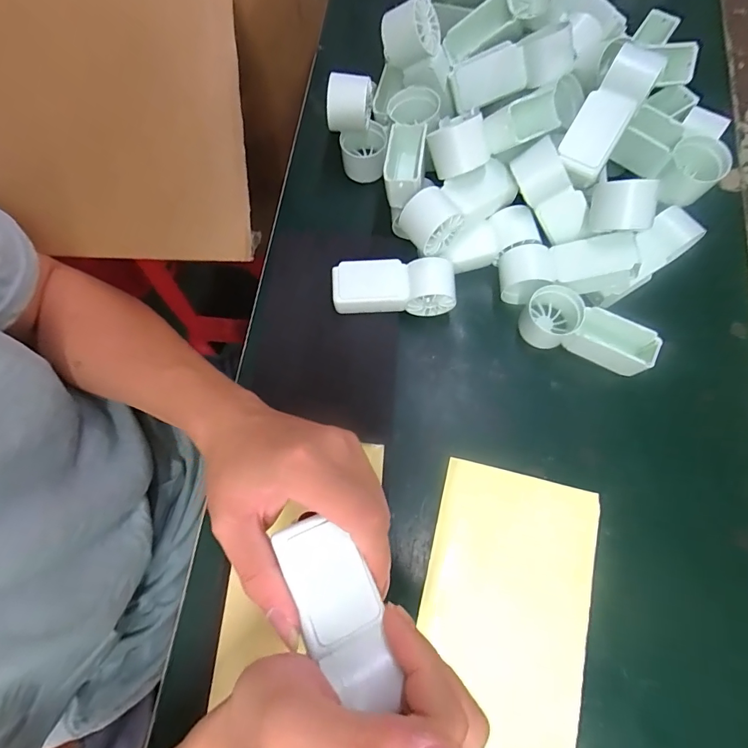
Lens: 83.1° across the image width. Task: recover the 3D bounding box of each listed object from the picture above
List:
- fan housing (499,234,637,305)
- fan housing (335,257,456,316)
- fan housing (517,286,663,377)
[{"bbox_3d":[0.145,-0.079,0.322,0.091,0.034,0.033,-4,72,18],"label":"fan housing"},{"bbox_3d":[0.015,-0.068,0.332,0.091,0.037,0.035,-3,73,1],"label":"fan housing"},{"bbox_3d":[0.160,-0.030,0.319,0.094,0.033,0.041,29,76,10],"label":"fan housing"}]

